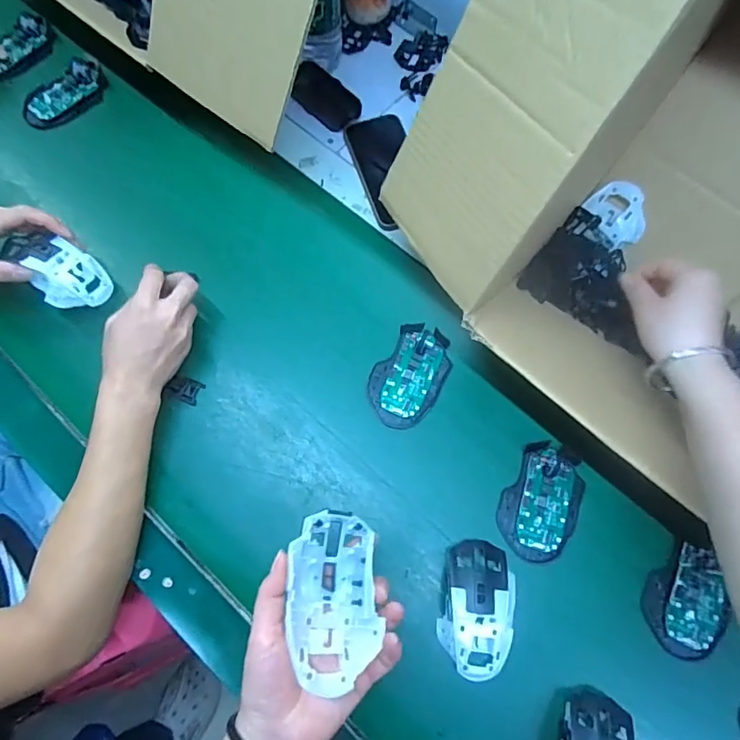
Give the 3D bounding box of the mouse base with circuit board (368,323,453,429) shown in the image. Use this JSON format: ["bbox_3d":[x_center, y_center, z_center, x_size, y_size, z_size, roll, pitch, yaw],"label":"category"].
[{"bbox_3d":[0.044,0.005,0.545,0.072,0.017,0.115,29,74,10],"label":"mouse base with circuit board"}]

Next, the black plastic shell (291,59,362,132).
[{"bbox_3d":[-0.058,-0.363,0.667,0.109,0.025,0.051,39,76,13],"label":"black plastic shell"}]

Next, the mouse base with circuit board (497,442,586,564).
[{"bbox_3d":[0.173,0.131,0.504,0.072,0.012,0.115,24,73,9],"label":"mouse base with circuit board"}]

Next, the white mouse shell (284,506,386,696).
[{"bbox_3d":[-0.028,0.163,0.363,0.061,0.029,0.112,2,65,-17],"label":"white mouse shell"}]

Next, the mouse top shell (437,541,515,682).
[{"bbox_3d":[0.099,0.220,0.460,0.067,0.036,0.119,9,71,4],"label":"mouse top shell"}]

